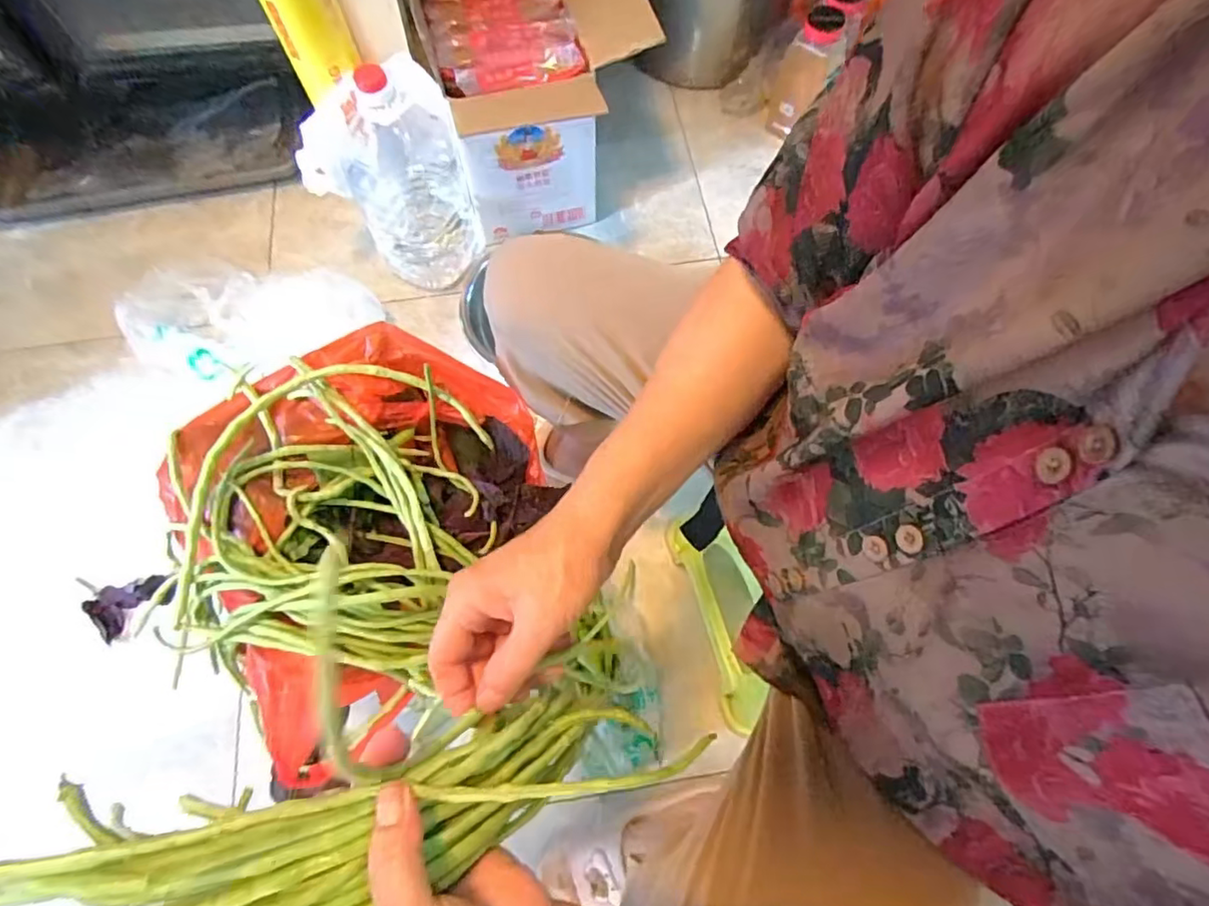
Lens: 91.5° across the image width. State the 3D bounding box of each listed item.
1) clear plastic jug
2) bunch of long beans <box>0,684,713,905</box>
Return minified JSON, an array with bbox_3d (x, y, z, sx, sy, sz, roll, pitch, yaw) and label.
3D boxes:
[{"bbox_3d":[-0.320,-0.409,0.891,0.217,0.307,0.123,-24,69,-9],"label":"clear plastic jug"},{"bbox_3d":[-0.088,0.168,0.258,0.307,0.068,0.102,-5,65,-32],"label":"bunch of long beans"}]

